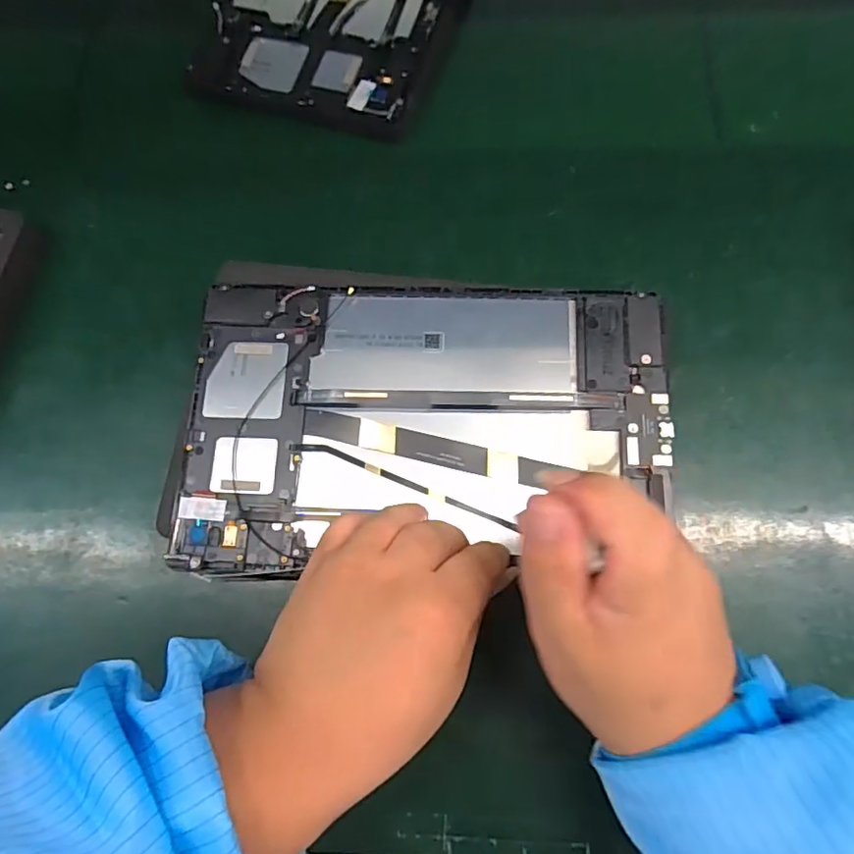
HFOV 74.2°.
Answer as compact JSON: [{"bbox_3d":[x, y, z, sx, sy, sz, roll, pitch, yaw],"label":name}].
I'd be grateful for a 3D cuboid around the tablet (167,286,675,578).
[{"bbox_3d":[-0.001,-0.003,0.282,0.236,0.015,0.143,1,81,3],"label":"tablet"}]

